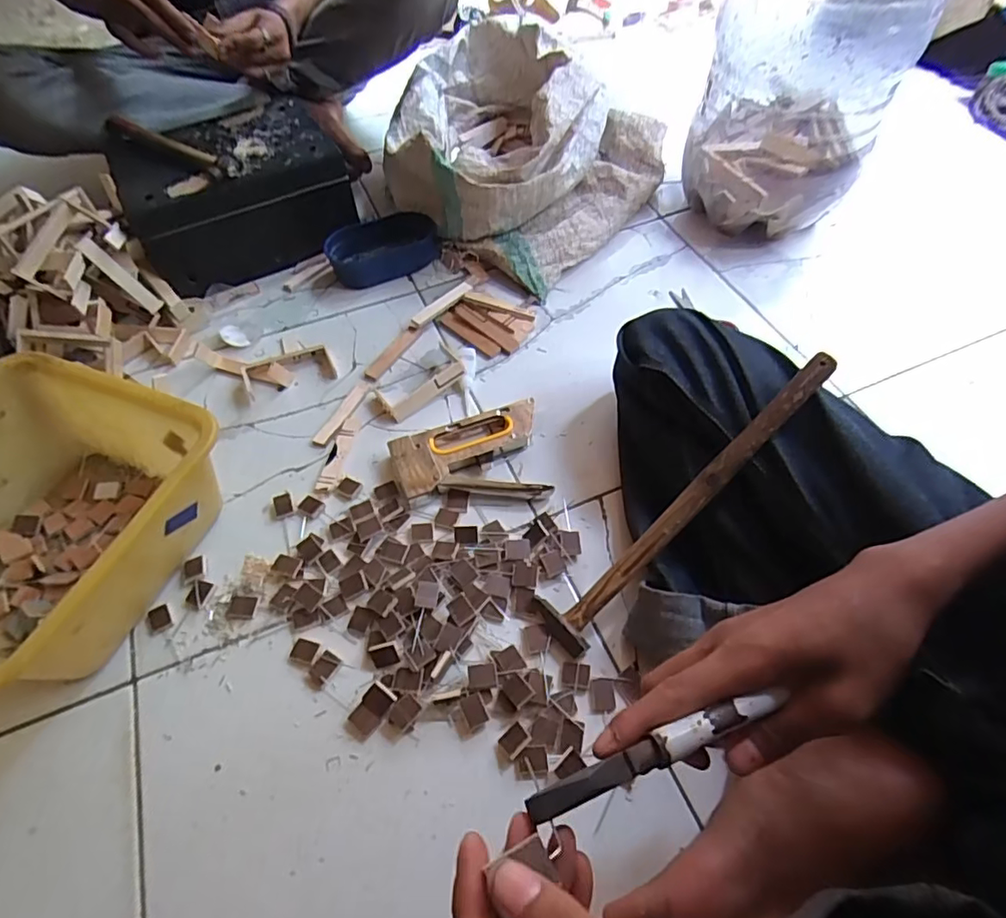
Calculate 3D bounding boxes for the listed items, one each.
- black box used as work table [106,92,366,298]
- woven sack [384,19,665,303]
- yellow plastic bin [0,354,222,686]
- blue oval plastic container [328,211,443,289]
[{"bbox_3d":[-0.373,-0.376,0.810,0.287,0.147,0.224,-25,58,-15],"label":"black box used as work table"},{"bbox_3d":[0.003,-0.487,0.861,0.424,0.181,0.369,30,61,21],"label":"woven sack"},{"bbox_3d":[-0.419,0.060,0.513,0.257,0.127,0.257,17,57,13],"label":"yellow plastic bin"},{"bbox_3d":[-0.172,-0.303,0.812,0.157,0.053,0.077,-27,58,-16],"label":"blue oval plastic container"}]

